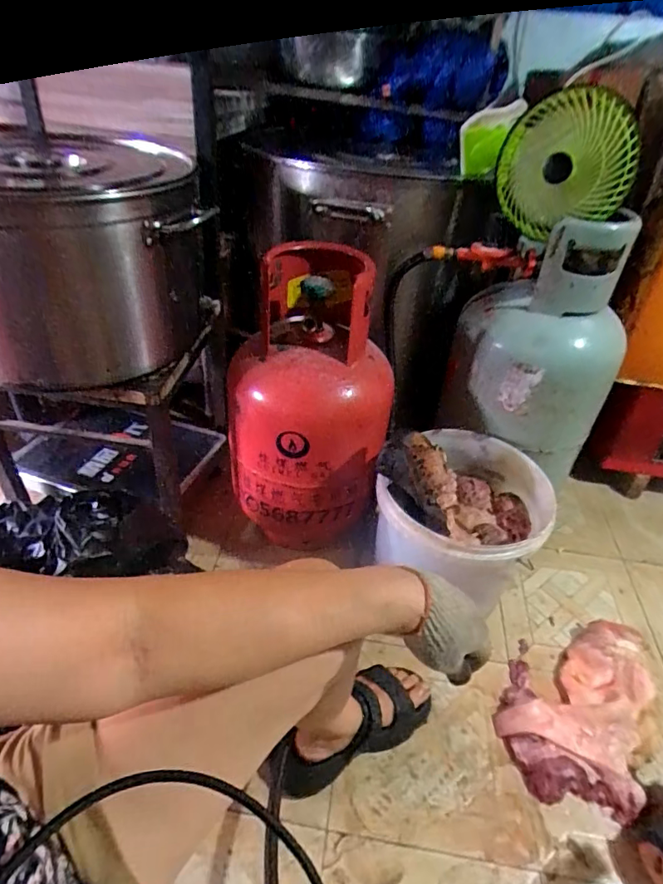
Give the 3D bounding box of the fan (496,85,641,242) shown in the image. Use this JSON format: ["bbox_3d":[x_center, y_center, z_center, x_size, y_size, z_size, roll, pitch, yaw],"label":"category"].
[{"bbox_3d":[0.418,-0.509,0.897,0.236,0.224,0.054,-8,8,44],"label":"fan"}]

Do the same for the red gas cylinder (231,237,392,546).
[{"bbox_3d":[-0.061,-0.090,0.972,0.271,0.478,0.346,-12,43,-25],"label":"red gas cylinder"}]

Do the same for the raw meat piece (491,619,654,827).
[{"bbox_3d":[0.437,0.455,0.870,0.235,0.068,0.354,23,40,19],"label":"raw meat piece"}]

